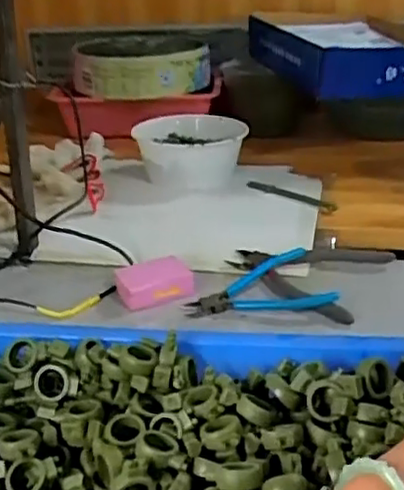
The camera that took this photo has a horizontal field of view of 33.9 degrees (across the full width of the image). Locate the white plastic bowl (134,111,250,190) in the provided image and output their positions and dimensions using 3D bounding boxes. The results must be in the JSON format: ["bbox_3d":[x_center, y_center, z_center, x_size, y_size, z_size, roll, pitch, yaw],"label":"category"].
[{"bbox_3d":[-0.015,-0.143,1.002,0.148,0.079,0.154,-2,25,1],"label":"white plastic bowl"}]

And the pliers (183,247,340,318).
[{"bbox_3d":[0.063,0.039,0.700,0.146,0.029,0.103,0,25,7],"label":"pliers"}]

